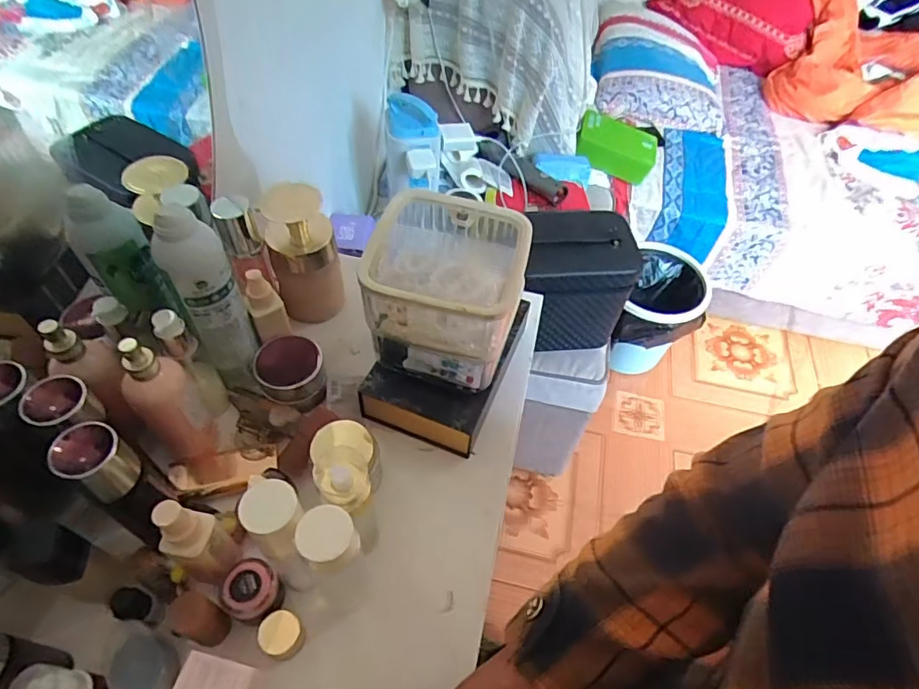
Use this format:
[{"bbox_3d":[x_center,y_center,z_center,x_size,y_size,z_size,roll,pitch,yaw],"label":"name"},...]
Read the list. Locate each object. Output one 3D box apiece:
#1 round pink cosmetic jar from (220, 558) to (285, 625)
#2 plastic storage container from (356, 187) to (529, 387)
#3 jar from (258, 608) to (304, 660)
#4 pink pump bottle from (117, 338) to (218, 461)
[{"bbox_3d":[-0.181,0.218,0.471,0.046,0.034,0.046,2,53,-3],"label":"round pink cosmetic jar"},{"bbox_3d":[-0.015,-0.048,0.539,0.136,0.142,0.138,12,53,5],"label":"plastic storage container"},{"bbox_3d":[-0.153,0.251,0.463,0.035,0.021,0.033,24,55,13],"label":"jar"},{"bbox_3d":[-0.277,0.054,0.514,0.057,0.163,0.049,-37,64,-27],"label":"pink pump bottle"}]

